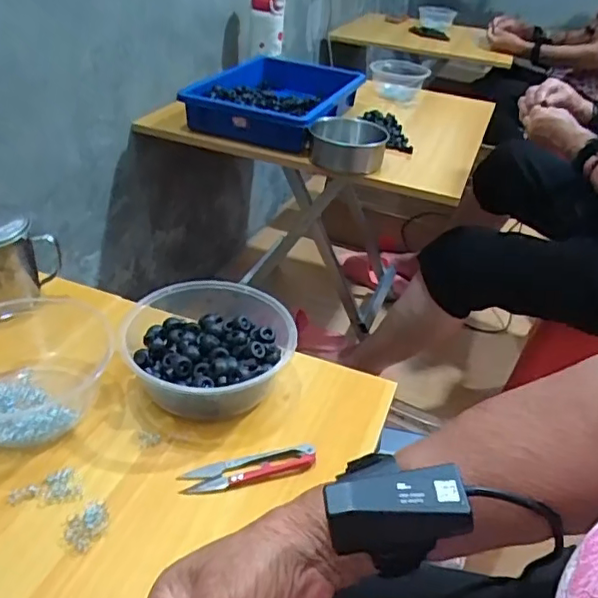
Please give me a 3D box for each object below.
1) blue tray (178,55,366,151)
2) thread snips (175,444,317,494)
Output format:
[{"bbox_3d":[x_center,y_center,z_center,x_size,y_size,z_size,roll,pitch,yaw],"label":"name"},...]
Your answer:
[{"bbox_3d":[-0.045,-0.379,1.091,0.260,0.078,0.348,15,33,13],"label":"blue tray"},{"bbox_3d":[-0.037,0.126,0.434,0.100,0.015,0.023,-4,34,-16],"label":"thread snips"}]

